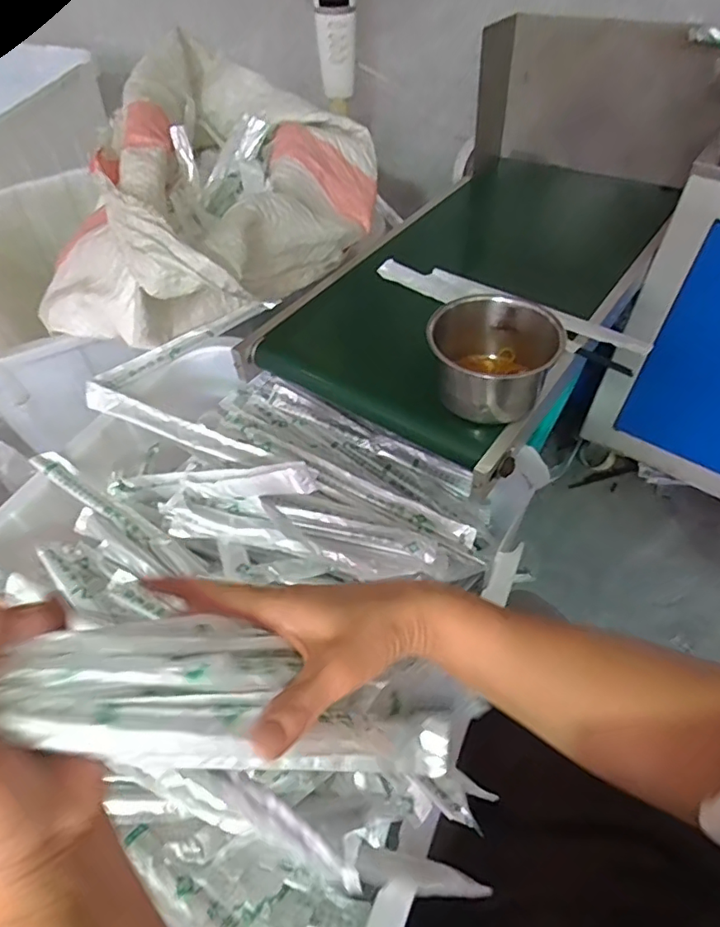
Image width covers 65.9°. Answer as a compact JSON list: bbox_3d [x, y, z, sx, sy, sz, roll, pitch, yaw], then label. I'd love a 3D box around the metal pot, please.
[{"bbox_3d":[0.134,-0.104,0.586,0.127,0.096,0.116,-1,52,1],"label":"metal pot"}]

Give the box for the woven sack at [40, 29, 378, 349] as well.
[{"bbox_3d":[-0.197,-0.363,0.768,0.376,0.236,0.470,25,56,20],"label":"woven sack"}]

